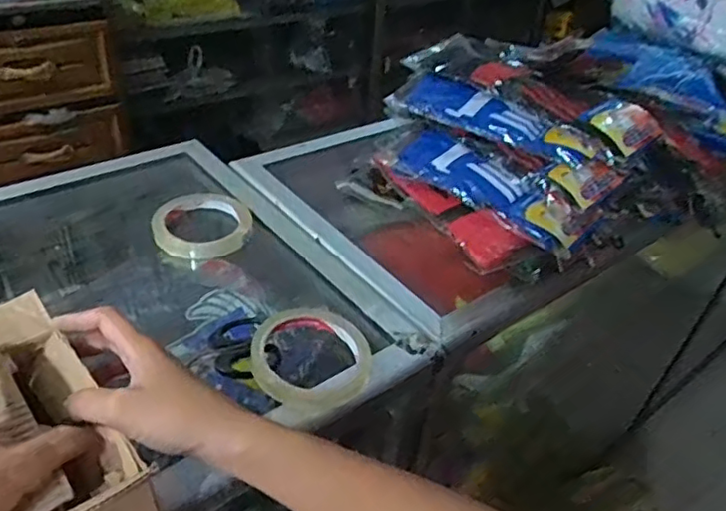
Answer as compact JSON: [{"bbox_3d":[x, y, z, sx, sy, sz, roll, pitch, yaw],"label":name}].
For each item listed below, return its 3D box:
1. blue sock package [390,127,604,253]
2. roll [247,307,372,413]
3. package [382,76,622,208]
[{"bbox_3d":[0.134,-0.081,0.676,0.234,0.041,0.082,32,74,26],"label":"blue sock package"},{"bbox_3d":[-0.041,0.080,0.498,0.093,0.013,0.087,11,51,-14],"label":"roll"},{"bbox_3d":[0.148,-0.139,0.687,0.268,0.063,0.031,35,1,29],"label":"package"}]

